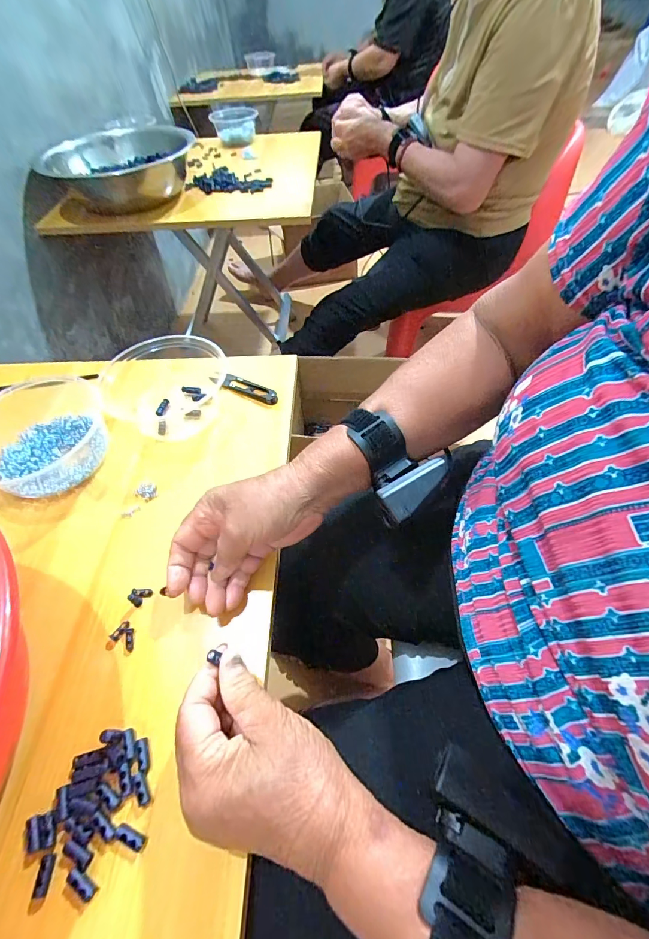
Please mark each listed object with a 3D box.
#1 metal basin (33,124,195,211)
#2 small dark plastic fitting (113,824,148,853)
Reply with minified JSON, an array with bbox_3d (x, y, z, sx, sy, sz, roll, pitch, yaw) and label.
[{"bbox_3d":[-0.420,-0.628,0.806,0.260,0.094,0.260,-1,49,1],"label":"metal basin"},{"bbox_3d":[-0.121,0.229,0.239,0.021,0.005,0.008,14,51,13],"label":"small dark plastic fitting"}]

